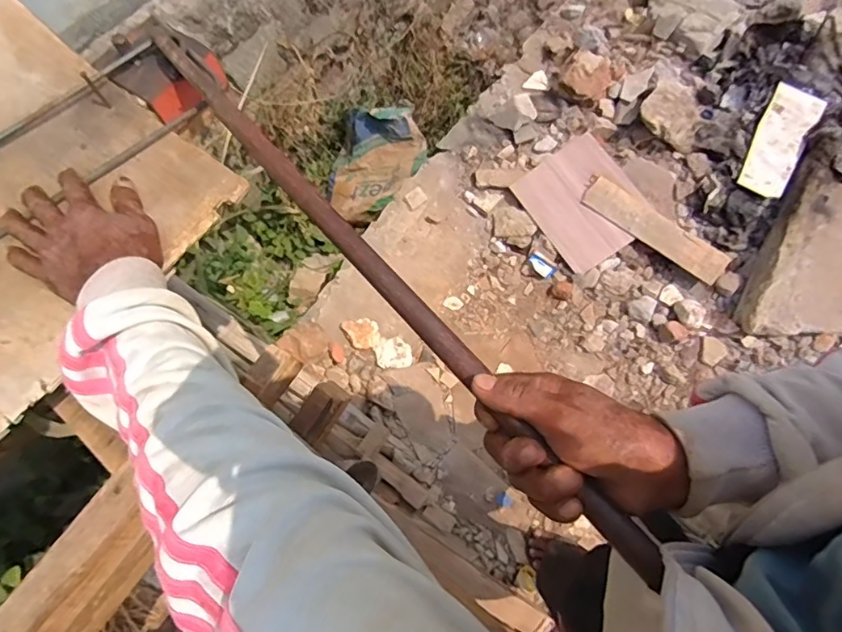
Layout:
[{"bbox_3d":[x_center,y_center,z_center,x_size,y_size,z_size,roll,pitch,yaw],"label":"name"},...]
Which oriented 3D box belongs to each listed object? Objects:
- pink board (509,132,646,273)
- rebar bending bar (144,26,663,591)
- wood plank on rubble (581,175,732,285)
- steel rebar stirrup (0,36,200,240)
[{"bbox_3d":[0.477,-0.336,1.550,0.273,0.020,0.342,-37,81,11],"label":"pink board"},{"bbox_3d":[-0.058,-0.060,0.417,0.024,0.020,0.618,-39,70,-12],"label":"rebar bending bar"},{"bbox_3d":[0.676,-0.252,1.520,0.436,0.015,0.090,37,107,11],"label":"wood plank on rubble"},{"bbox_3d":[-0.380,-0.153,0.510,0.319,0.020,0.123,-39,74,-12],"label":"steel rebar stirrup"}]

